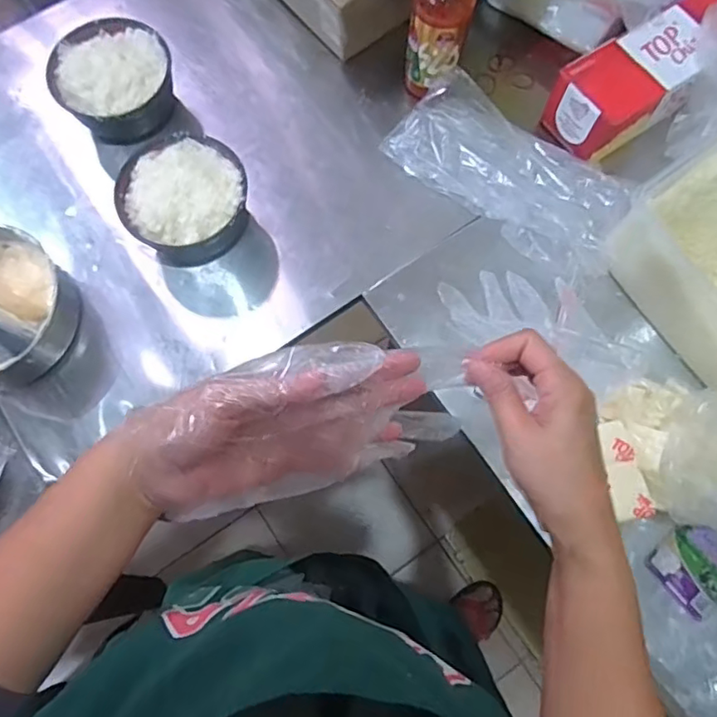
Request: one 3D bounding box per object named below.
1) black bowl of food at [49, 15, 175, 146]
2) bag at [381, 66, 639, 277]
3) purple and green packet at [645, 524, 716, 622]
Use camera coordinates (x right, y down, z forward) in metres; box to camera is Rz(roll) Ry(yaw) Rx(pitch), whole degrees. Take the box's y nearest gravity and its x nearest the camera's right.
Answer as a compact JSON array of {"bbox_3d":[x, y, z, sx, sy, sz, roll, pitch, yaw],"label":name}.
[{"bbox_3d":[-0.296,-0.339,0.713,0.133,0.086,0.136,0,74,0],"label":"black bowl of food"},{"bbox_3d":[0.181,-0.220,0.686,0.283,0.055,0.125,36,77,9],"label":"bag"},{"bbox_3d":[0.345,0.213,0.585,0.077,0.008,0.077,-40,78,-11],"label":"purple and green packet"}]

